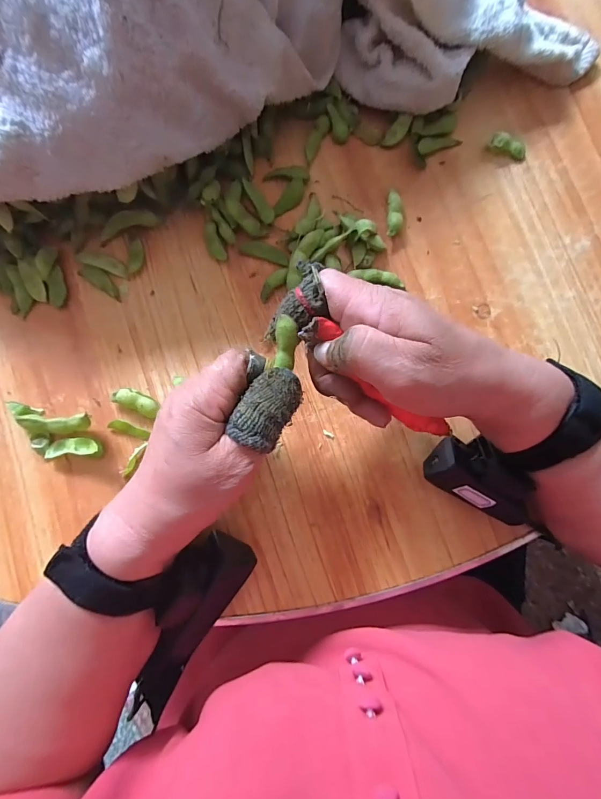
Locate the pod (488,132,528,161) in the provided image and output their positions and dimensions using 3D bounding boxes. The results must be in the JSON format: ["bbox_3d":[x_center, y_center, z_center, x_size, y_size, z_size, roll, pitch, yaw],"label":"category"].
[{"bbox_3d":[0.176,-0.213,0.307,0.035,0.007,0.012,15,83,-15],"label":"pod"}]

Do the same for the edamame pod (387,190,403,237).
[{"bbox_3d":[0.076,-0.149,0.295,0.012,0.010,0.038,4,83,-3],"label":"edamame pod"}]

